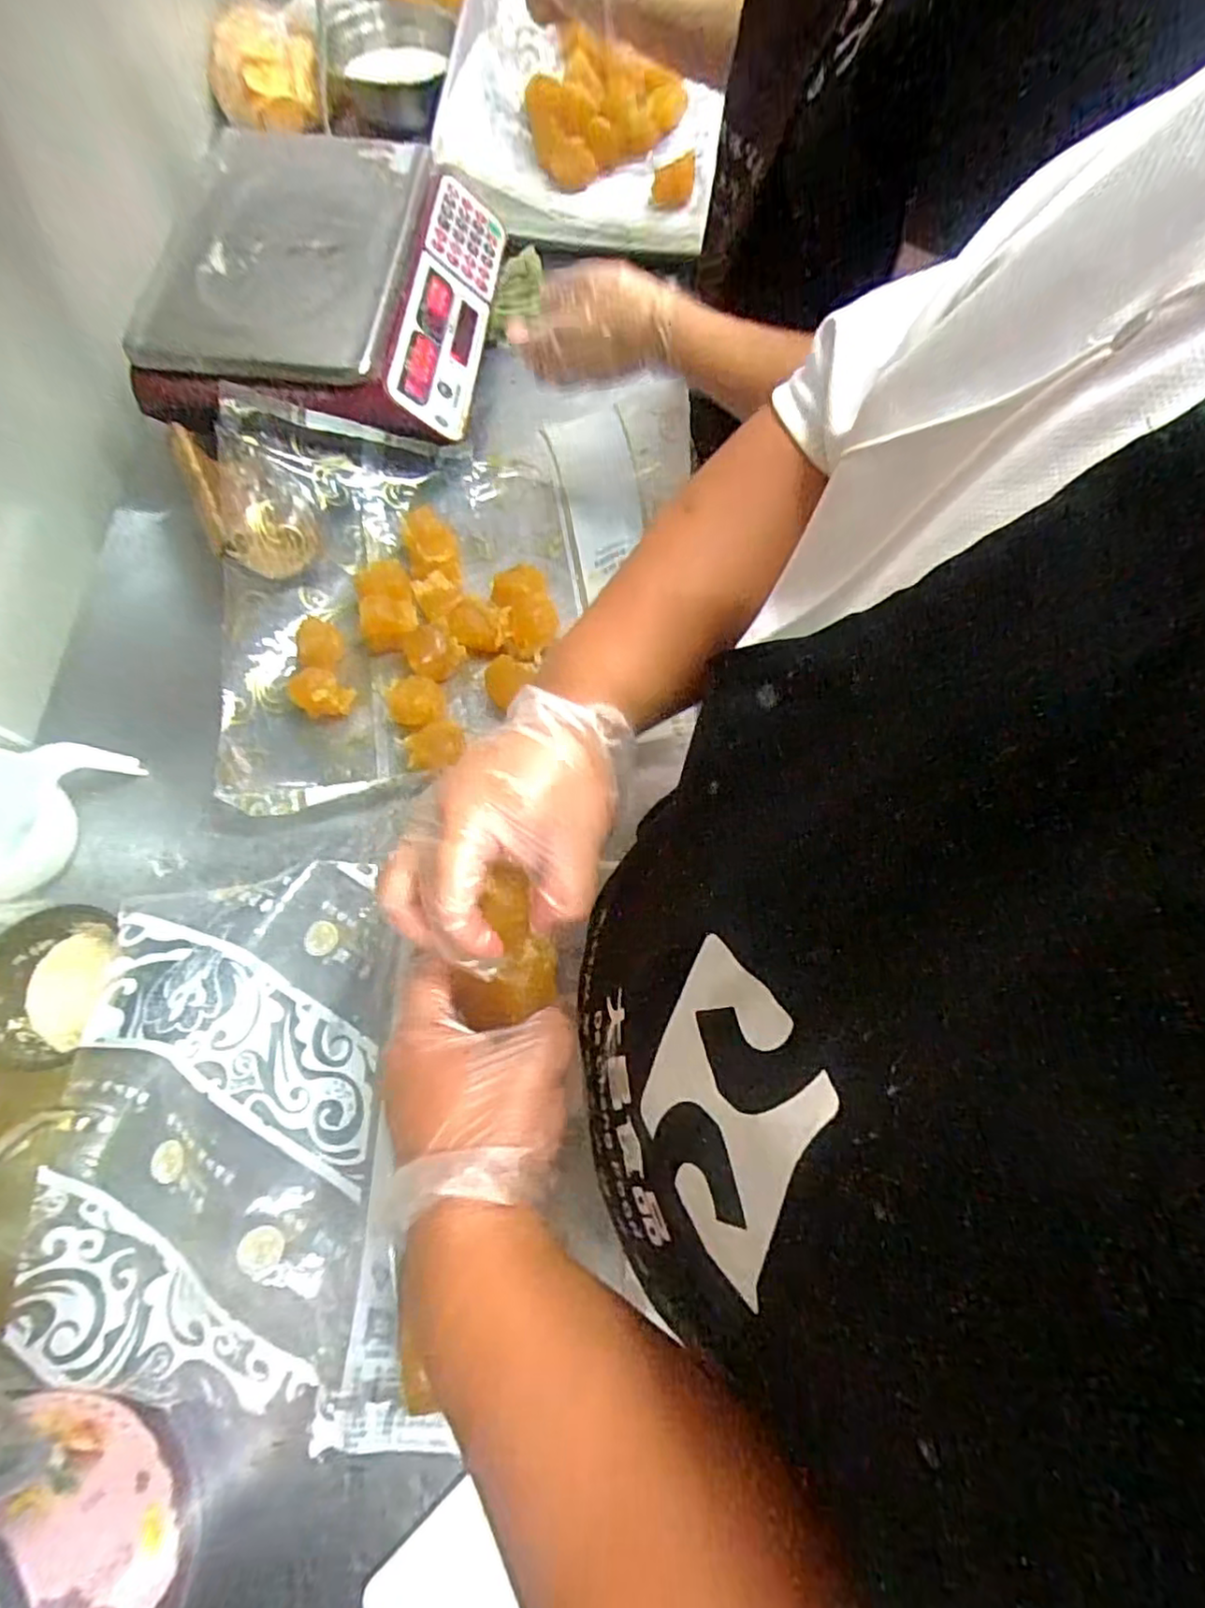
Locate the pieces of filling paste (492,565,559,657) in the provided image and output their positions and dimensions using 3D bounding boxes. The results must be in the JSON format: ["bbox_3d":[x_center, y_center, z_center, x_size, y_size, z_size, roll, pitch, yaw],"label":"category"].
[{"bbox_3d":[-0.071,-0.180,0.607,0.046,0.042,0.077,-24,73,-8],"label":"pieces of filling paste"}]

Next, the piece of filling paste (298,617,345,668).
[{"bbox_3d":[-0.255,-0.142,0.587,0.040,0.036,0.027,-34,75,-11],"label":"piece of filling paste"}]

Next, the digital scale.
[{"bbox_3d":[-0.293,-0.549,0.697,0.345,0.108,0.372,-2,71,0],"label":"digital scale"}]

